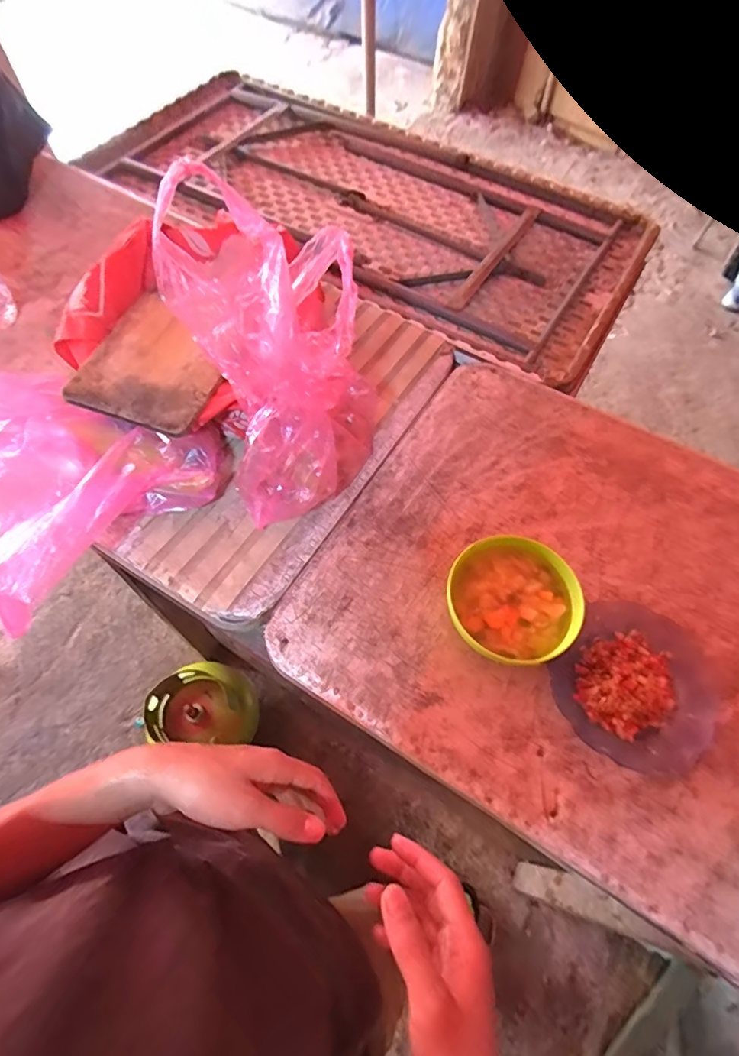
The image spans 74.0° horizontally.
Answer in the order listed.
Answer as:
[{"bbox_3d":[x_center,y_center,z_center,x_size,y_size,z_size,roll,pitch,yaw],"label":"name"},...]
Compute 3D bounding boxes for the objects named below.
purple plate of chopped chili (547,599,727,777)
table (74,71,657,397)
[{"bbox_3d":[0.317,0.182,0.582,0.175,0.031,0.191,1,63,-2],"label":"purple plate of chopped chili"},{"bbox_3d":[0.001,-0.722,1.106,1.207,0.068,0.606,29,66,11],"label":"table"}]

